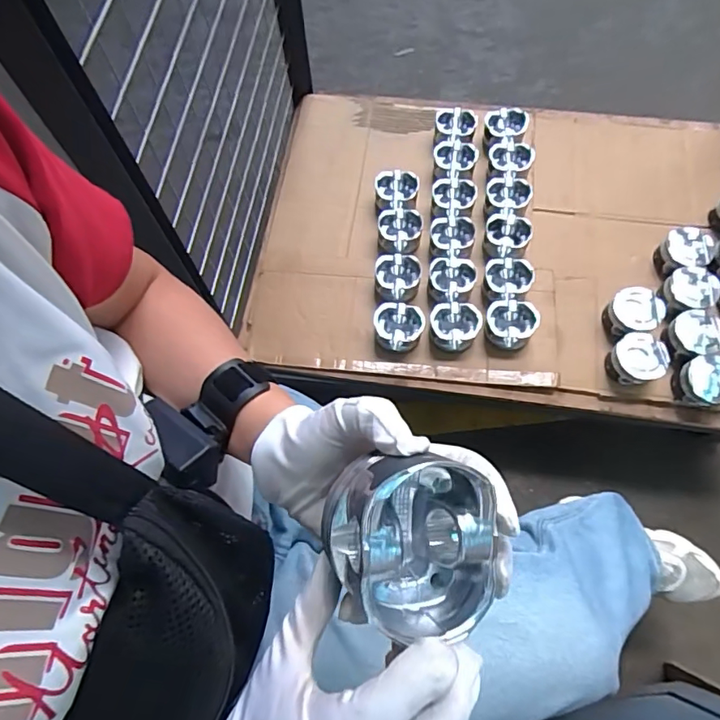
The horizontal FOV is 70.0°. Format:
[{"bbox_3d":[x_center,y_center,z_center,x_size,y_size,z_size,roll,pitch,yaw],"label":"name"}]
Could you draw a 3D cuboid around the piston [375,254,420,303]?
[{"bbox_3d":[0.070,-0.151,0.967,0.082,0.048,0.094,4,69,3],"label":"piston"}]

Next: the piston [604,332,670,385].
[{"bbox_3d":[0.488,0.002,0.903,0.087,0.054,0.085,-1,69,2],"label":"piston"}]

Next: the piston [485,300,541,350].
[{"bbox_3d":[0.270,-0.062,0.927,0.087,0.050,0.084,-1,69,2],"label":"piston"}]

